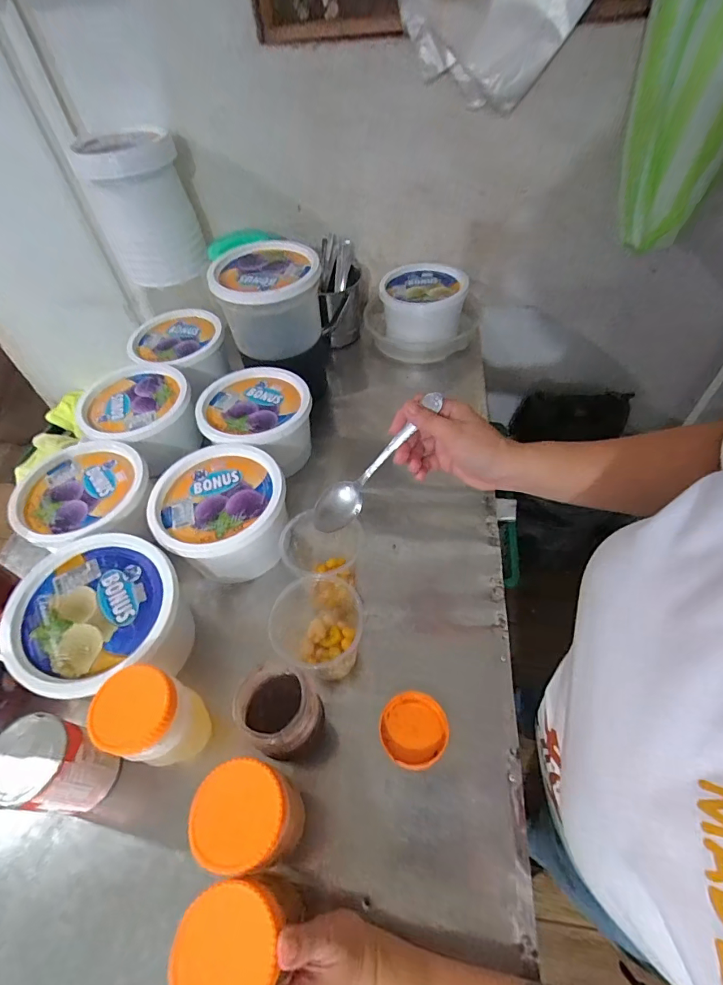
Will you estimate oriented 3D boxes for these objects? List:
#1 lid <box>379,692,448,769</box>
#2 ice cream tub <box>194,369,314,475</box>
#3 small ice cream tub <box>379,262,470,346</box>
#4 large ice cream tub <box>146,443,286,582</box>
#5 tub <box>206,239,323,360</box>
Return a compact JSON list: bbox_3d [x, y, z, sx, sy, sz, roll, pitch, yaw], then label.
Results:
[{"bbox_3d":[0.057,0.259,0.480,0.071,0.019,0.073,-2,52,3],"label":"lid"},{"bbox_3d":[-0.161,-0.106,0.706,0.167,0.107,0.167,-2,52,3],"label":"ice cream tub"},{"bbox_3d":[0.129,-0.402,0.913,0.171,0.083,0.195,6,52,9],"label":"small ice cream tub"},{"bbox_3d":[-0.182,0.027,0.593,0.164,0.102,0.176,-2,52,3],"label":"large ice cream tub"},{"bbox_3d":[-0.146,-0.319,0.730,0.152,0.120,0.166,-2,52,3],"label":"tub"}]

